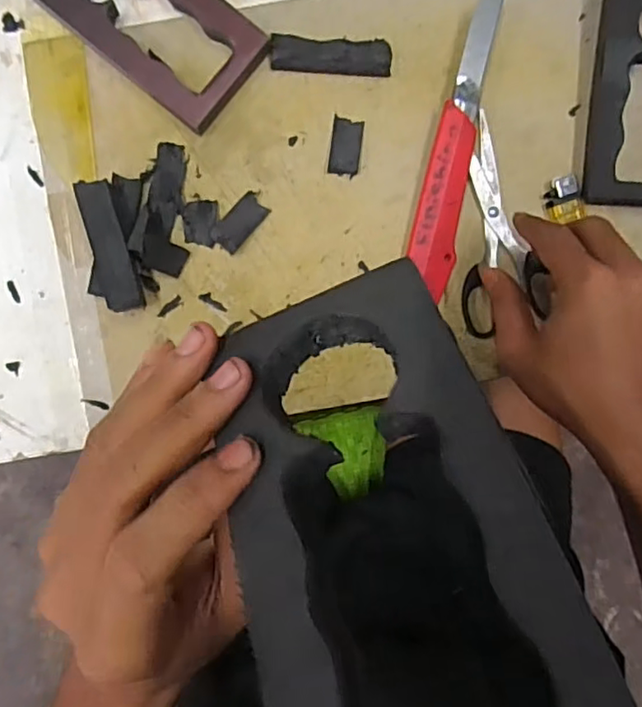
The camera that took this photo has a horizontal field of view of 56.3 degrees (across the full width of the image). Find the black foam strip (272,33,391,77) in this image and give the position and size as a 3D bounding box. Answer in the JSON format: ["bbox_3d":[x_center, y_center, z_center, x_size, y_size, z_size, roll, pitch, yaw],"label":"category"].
[{"bbox_3d":[0.008,-0.203,0.408,0.081,0.012,0.021,1,90,-2],"label":"black foam strip"}]

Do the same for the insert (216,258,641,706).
[{"bbox_3d":[0.014,0.043,0.163,0.082,0.011,0.141,-24,58,9],"label":"insert"}]

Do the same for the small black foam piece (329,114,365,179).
[{"bbox_3d":[0.018,-0.142,0.410,0.021,0.007,0.039,8,90,-2],"label":"small black foam piece"}]

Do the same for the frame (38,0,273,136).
[{"bbox_3d":[-0.110,-0.221,0.397,0.143,0.022,0.078,39,89,-2],"label":"frame"}]

